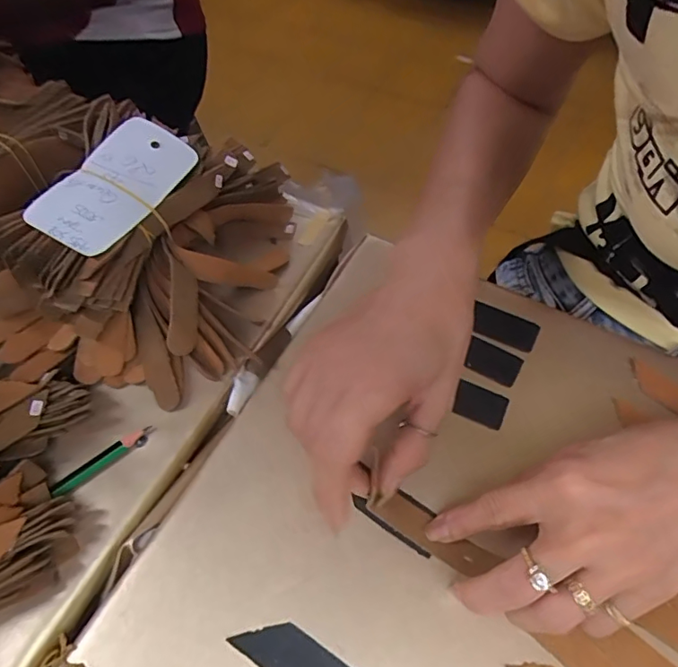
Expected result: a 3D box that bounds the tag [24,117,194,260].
[{"bbox_3d":[-0.134,-0.092,0.319,0.052,0.005,0.105,33,60,0],"label":"tag"}]

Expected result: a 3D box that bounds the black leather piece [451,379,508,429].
[{"bbox_3d":[0.085,0.043,0.313,0.030,0.004,0.022,22,65,8],"label":"black leather piece"}]

